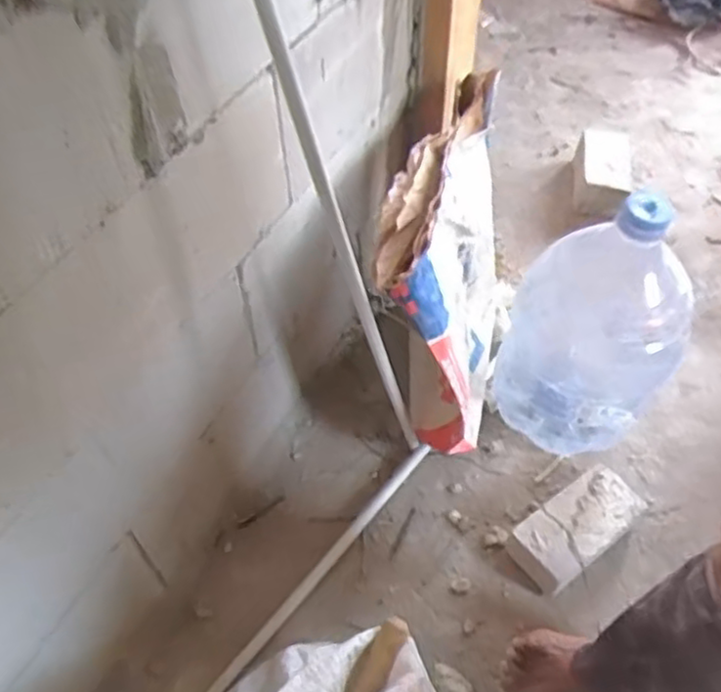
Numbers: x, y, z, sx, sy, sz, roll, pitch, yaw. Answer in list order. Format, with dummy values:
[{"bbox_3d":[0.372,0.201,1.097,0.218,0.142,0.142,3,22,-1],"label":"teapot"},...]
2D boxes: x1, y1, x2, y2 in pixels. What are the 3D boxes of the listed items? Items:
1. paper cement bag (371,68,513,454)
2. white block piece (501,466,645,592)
[{"bbox_3d":[0.162,-0.106,1.087,0.089,0.415,0.431,1,48,28],"label":"paper cement bag"},{"bbox_3d":[0.312,0.262,1.035,0.196,0.047,0.098,-30,57,-20],"label":"white block piece"}]

